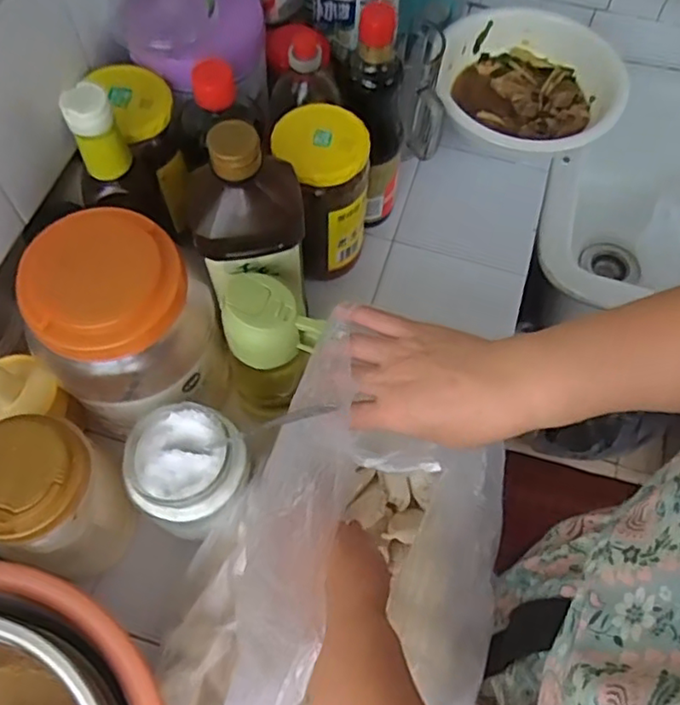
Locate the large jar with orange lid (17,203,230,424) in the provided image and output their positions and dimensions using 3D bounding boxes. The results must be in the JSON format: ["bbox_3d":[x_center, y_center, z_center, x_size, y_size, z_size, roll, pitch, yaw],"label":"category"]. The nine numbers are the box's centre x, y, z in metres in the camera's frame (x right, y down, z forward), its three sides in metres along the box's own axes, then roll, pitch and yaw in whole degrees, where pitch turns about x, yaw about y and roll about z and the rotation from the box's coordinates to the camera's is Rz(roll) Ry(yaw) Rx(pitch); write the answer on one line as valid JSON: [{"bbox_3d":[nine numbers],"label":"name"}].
[{"bbox_3d":[-0.168,-0.010,0.526,0.109,0.191,0.119,0,65,-1],"label":"large jar with orange lid"}]

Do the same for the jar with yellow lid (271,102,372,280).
[{"bbox_3d":[-0.016,-0.146,0.600,0.078,0.154,0.073,0,65,-1],"label":"jar with yellow lid"}]

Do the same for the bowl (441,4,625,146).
[{"bbox_3d":[0.222,-0.309,0.738,0.205,0.062,0.219,0,65,-1],"label":"bowl"}]

